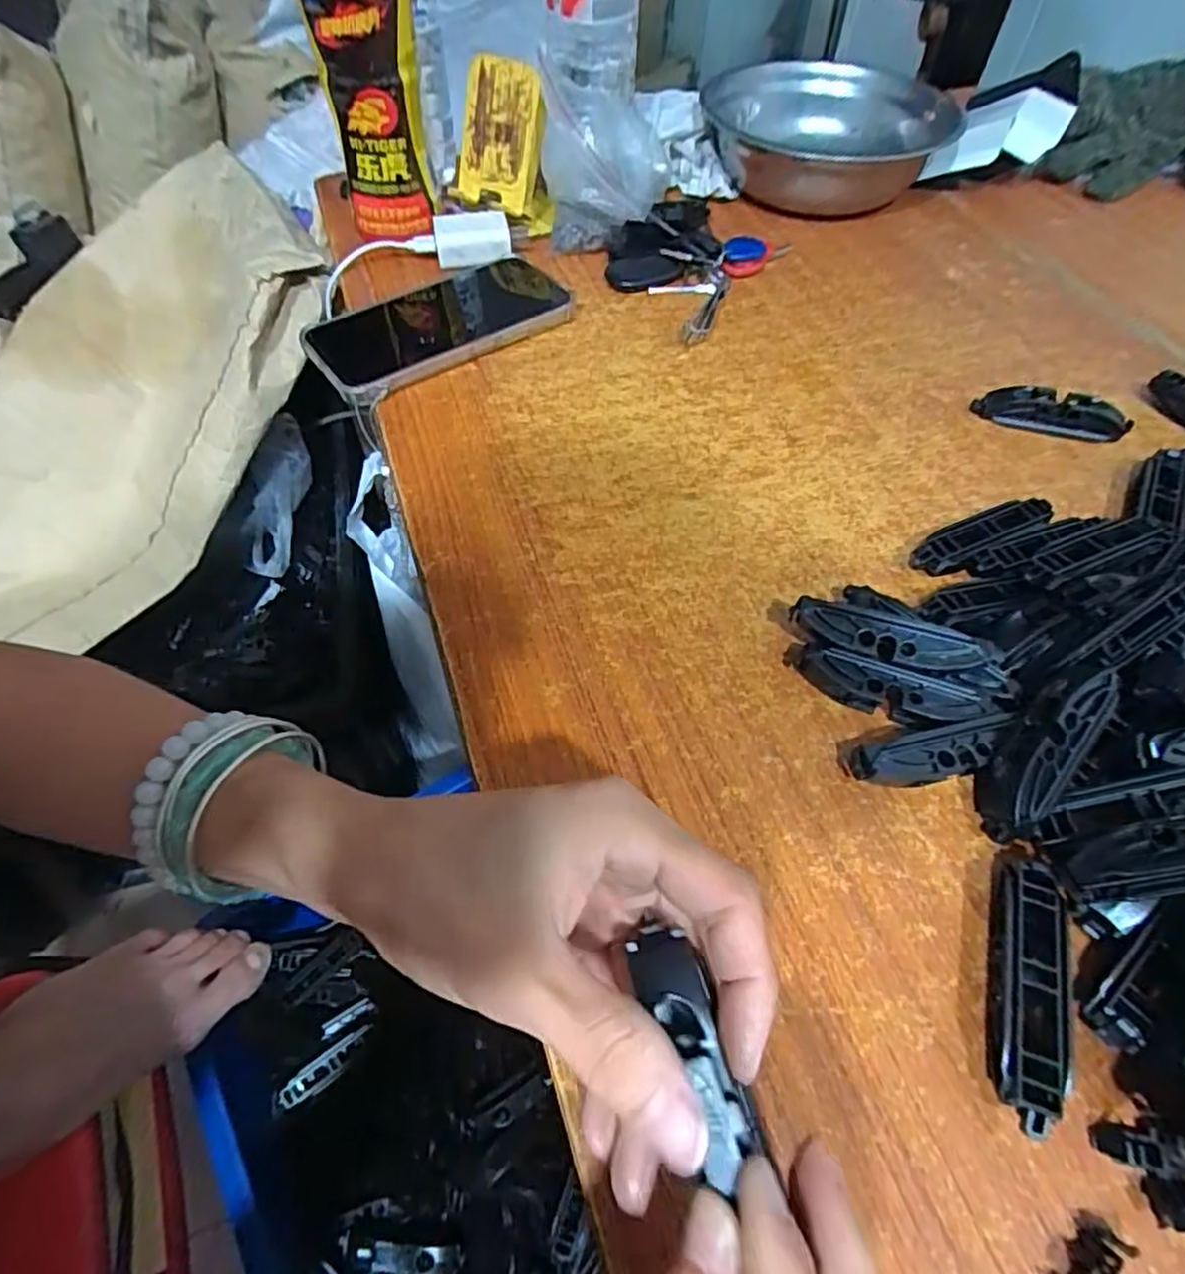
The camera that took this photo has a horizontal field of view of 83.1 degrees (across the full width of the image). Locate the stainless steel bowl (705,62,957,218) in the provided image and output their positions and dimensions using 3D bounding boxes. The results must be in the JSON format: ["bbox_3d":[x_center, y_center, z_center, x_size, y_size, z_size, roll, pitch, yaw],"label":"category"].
[{"bbox_3d":[0.186,-0.404,0.547,0.186,0.059,0.164,18,57,13],"label":"stainless steel bowl"}]

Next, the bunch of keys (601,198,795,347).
[{"bbox_3d":[0.073,-0.274,0.480,0.114,0.024,0.147,37,63,24],"label":"bunch of keys"}]

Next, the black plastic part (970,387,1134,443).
[{"bbox_3d":[0.263,-0.127,0.382,0.079,0.020,0.015,18,57,13],"label":"black plastic part"}]

